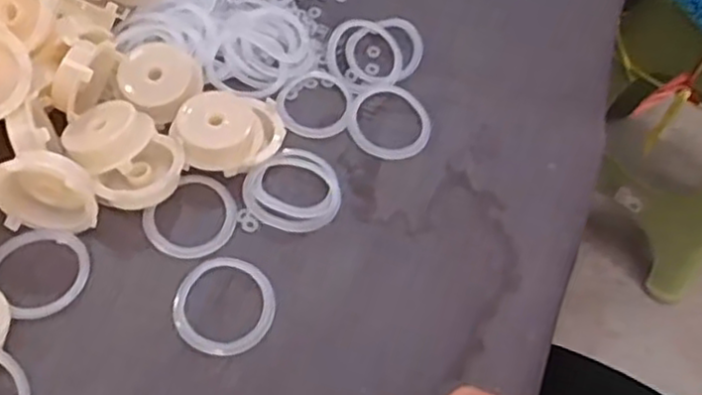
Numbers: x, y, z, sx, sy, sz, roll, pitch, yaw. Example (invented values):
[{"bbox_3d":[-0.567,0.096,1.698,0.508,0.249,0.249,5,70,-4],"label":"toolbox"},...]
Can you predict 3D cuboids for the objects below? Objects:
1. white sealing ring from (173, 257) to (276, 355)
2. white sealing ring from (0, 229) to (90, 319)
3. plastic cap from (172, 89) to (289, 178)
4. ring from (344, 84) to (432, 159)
[{"bbox_3d":[-0.066,0.056,0.373,0.051,0.004,0.053,3,54,-4],"label":"white sealing ring"},{"bbox_3d":[-0.164,0.037,0.378,0.048,0.007,0.051,3,54,-4],"label":"white sealing ring"},{"bbox_3d":[-0.072,-0.041,0.425,0.054,0.015,0.064,41,47,-1],"label":"plastic cap"},{"bbox_3d":[0.025,-0.050,0.458,0.053,0.006,0.054,3,54,-4],"label":"ring"}]

